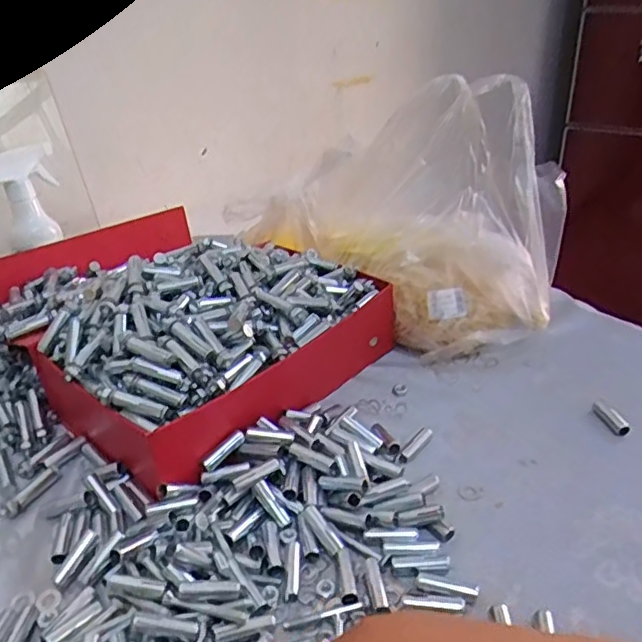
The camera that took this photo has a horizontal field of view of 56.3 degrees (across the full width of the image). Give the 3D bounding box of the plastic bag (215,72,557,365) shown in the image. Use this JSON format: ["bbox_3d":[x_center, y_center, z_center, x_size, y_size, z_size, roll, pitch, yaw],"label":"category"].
[{"bbox_3d":[0.072,-0.123,0.673,0.371,0.243,0.158,21,38,34],"label":"plastic bag"}]

